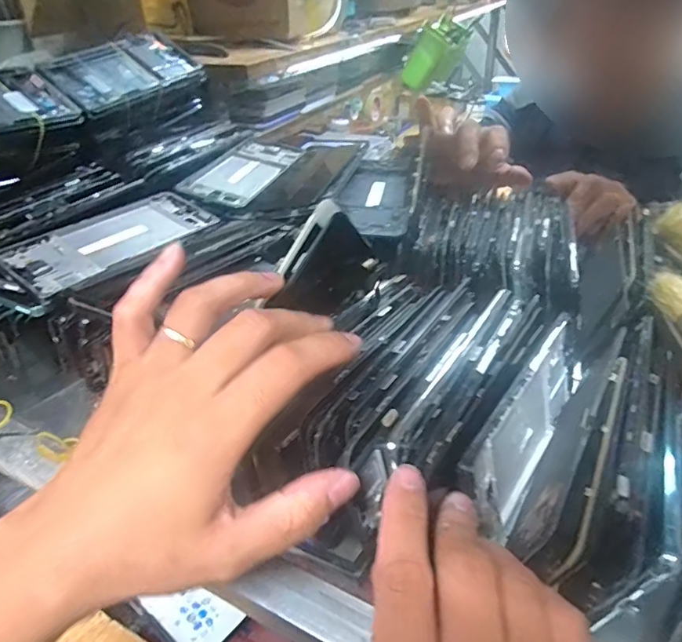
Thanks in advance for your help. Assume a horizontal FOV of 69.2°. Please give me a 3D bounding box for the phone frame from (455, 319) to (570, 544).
[{"bbox_3d":[0.112,0.066,0.295,0.006,0.085,0.145,11,39,40],"label":"phone frame"}]

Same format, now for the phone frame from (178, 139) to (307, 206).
[{"bbox_3d":[-0.100,-0.162,0.531,0.071,0.008,0.154,21,44,9],"label":"phone frame"}]

